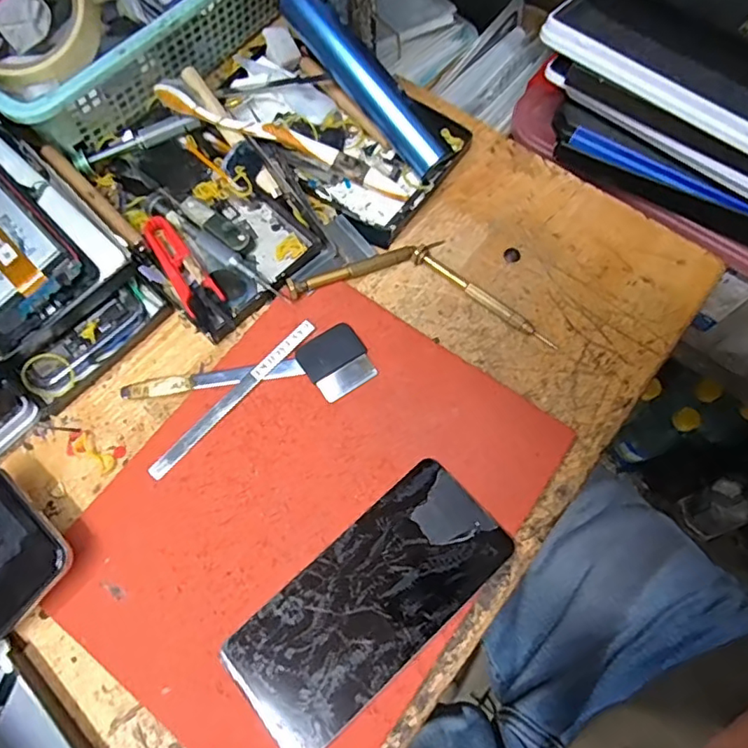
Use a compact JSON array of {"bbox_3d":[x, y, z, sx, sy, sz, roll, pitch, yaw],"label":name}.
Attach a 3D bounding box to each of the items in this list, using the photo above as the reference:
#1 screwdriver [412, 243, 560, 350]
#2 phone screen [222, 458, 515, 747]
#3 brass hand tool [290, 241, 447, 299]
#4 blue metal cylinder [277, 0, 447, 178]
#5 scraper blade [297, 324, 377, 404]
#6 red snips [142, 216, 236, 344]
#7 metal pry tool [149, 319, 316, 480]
[{"bbox_3d":[0.070,-0.049,0.364,0.108,0.010,0.014,40,75,13],"label":"screwdriver"},{"bbox_3d":[-0.001,0.119,0.301,0.154,0.005,0.071,-40,75,-13],"label":"phone screen"},{"bbox_3d":[-0.004,-0.072,0.370,0.107,0.014,0.011,-22,71,-8],"label":"brass hand tool"},{"bbox_3d":[-0.006,-0.203,0.386,0.024,0.021,0.153,-42,94,-14],"label":"blue metal cylinder"},{"bbox_3d":[-0.023,-0.008,0.349,0.040,0.004,0.043,-33,73,-11],"label":"scraper blade"},{"bbox_3d":[-0.120,-0.062,0.366,0.023,0.015,0.100,-32,73,-11],"label":"red snips"},{"bbox_3d":[-0.084,0.013,0.342,0.008,0.004,0.129,43,76,4],"label":"metal pry tool"}]

